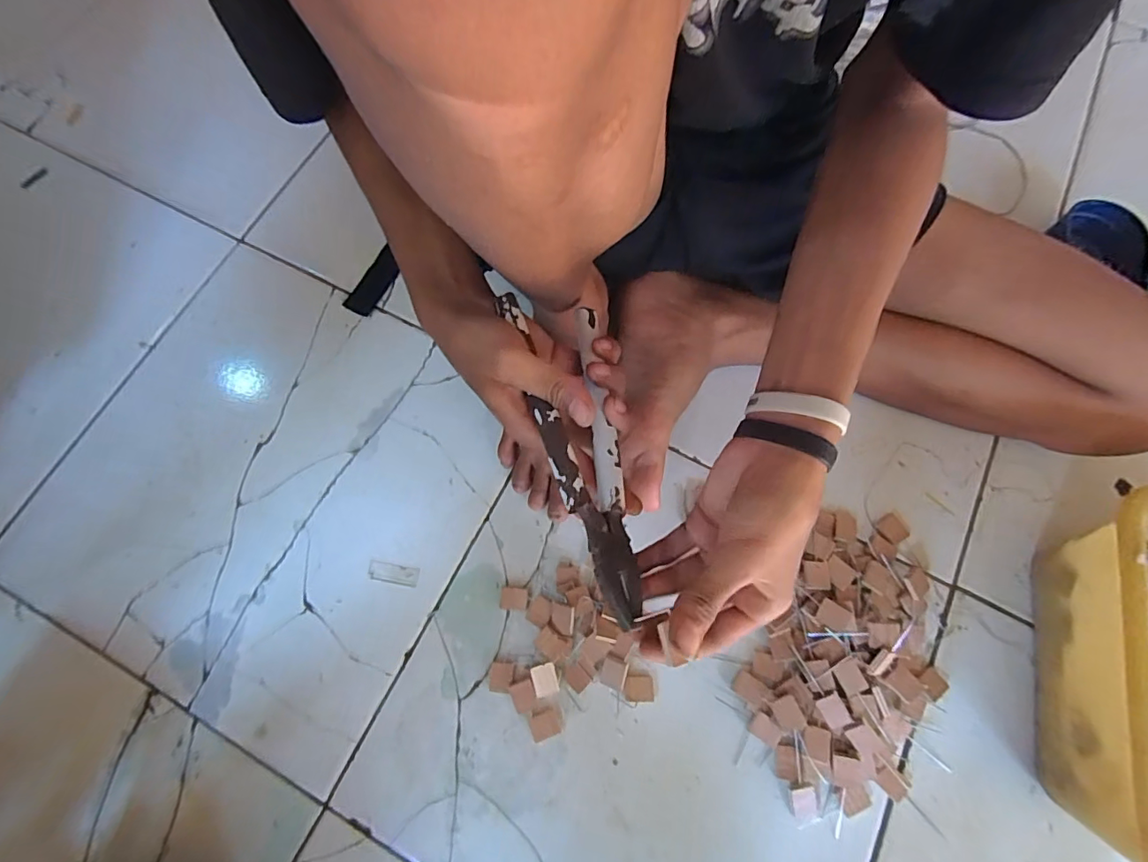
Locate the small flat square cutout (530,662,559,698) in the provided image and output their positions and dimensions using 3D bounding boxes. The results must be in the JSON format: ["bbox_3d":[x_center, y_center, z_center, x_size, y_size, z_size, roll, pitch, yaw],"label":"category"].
[{"bbox_3d":[-0.025,0.209,0.435,0.021,0.009,0.023,-17,74,-4],"label":"small flat square cutout"}]

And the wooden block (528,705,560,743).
[{"bbox_3d":[-0.025,0.244,0.430,0.023,0.007,0.021,-19,75,-4],"label":"wooden block"}]

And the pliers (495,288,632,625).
[{"bbox_3d":[0.004,0.008,0.323,0.061,0.031,0.212,-11,68,-2],"label":"pliers"}]

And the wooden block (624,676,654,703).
[{"bbox_3d":[0.054,0.217,0.435,0.024,0.008,0.020,-2,74,0],"label":"wooden block"}]

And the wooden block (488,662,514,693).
[{"bbox_3d":[-0.062,0.209,0.440,0.020,0.009,0.022,7,74,3],"label":"wooden block"}]

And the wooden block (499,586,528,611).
[{"bbox_3d":[-0.053,0.149,0.460,0.024,0.005,0.019,3,74,2],"label":"wooden block"}]

